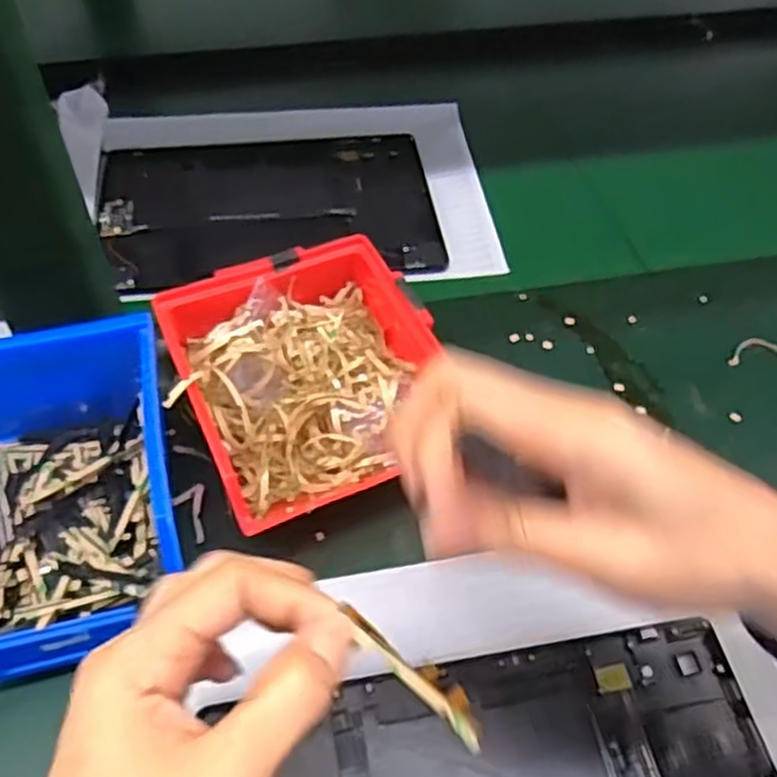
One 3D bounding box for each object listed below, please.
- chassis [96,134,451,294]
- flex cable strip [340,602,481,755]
[{"bbox_3d":[-0.086,-0.133,0.539,0.233,0.009,0.158,-6,52,-7],"label":"chassis"},{"bbox_3d":[0.007,0.085,0.224,0.054,0.006,0.011,42,59,6],"label":"flex cable strip"}]

